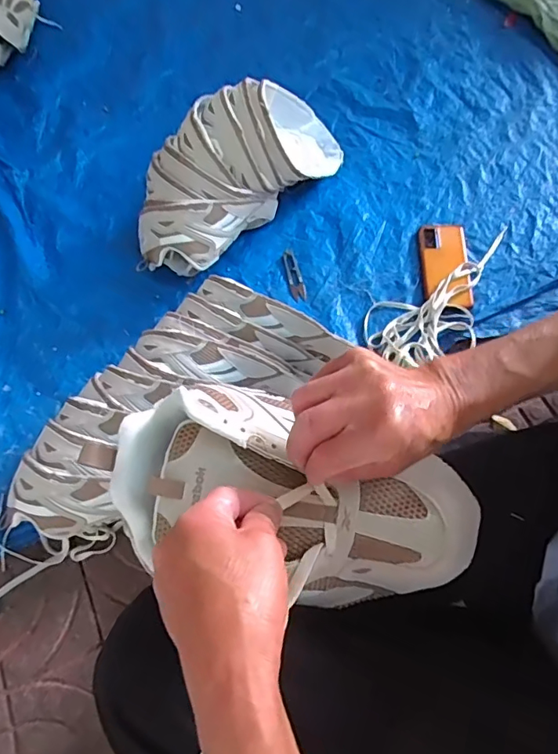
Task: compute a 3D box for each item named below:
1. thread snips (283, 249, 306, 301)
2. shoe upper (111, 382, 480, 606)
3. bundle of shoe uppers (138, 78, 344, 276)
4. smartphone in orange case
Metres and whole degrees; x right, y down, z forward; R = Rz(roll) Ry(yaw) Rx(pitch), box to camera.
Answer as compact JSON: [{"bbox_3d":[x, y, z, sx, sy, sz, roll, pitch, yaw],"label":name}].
[{"bbox_3d":[0.025,-0.176,0.865,0.024,0.007,0.102,-16,66,-2],"label":"thread snips"},{"bbox_3d":[0.004,0.081,0.334,0.237,0.062,0.132,18,71,8],"label":"shoe upper"},{"bbox_3d":[-0.060,-0.344,0.834,0.424,0.192,0.161,-39,71,-14],"label":"bundle of shoe uppers"},{"bbox_3d":[0.278,-0.189,0.842,0.075,0.018,0.164,-3,67,4],"label":"smartphone in orange case"}]

